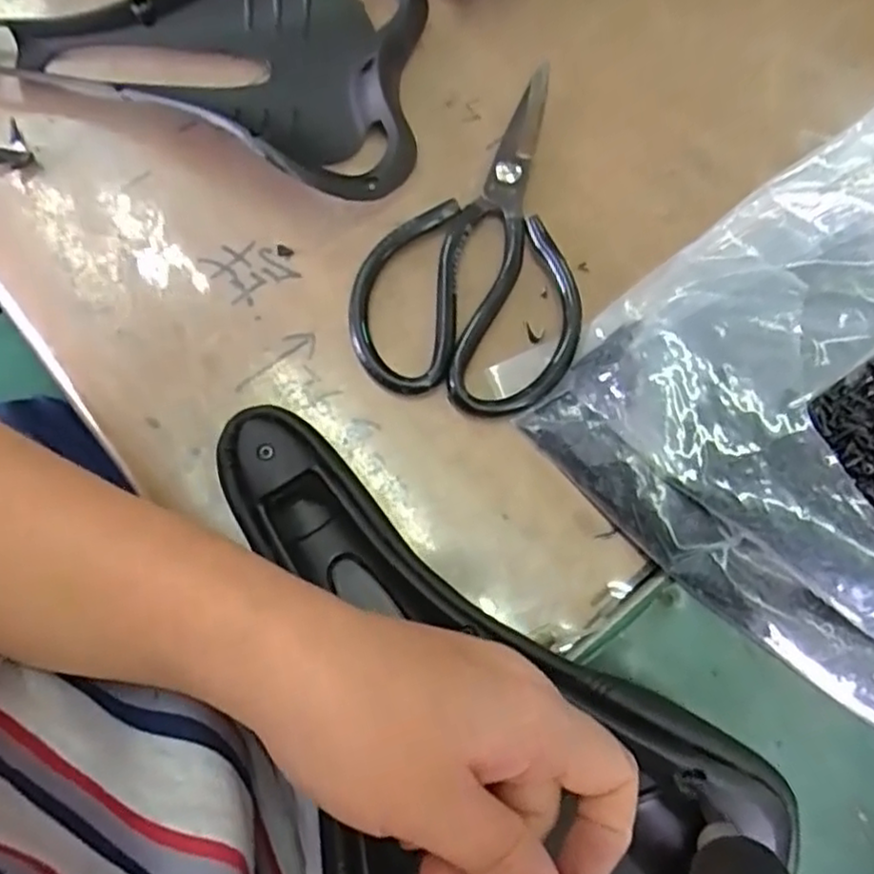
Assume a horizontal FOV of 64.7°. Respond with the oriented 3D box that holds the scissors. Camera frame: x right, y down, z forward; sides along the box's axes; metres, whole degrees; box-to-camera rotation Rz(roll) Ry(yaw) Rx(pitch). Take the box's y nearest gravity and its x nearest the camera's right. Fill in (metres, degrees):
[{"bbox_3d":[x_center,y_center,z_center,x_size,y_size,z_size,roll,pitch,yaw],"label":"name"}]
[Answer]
[{"bbox_3d":[0.024,-0.096,0.329,0.103,0.013,0.169,15,77,4],"label":"scissors"}]

